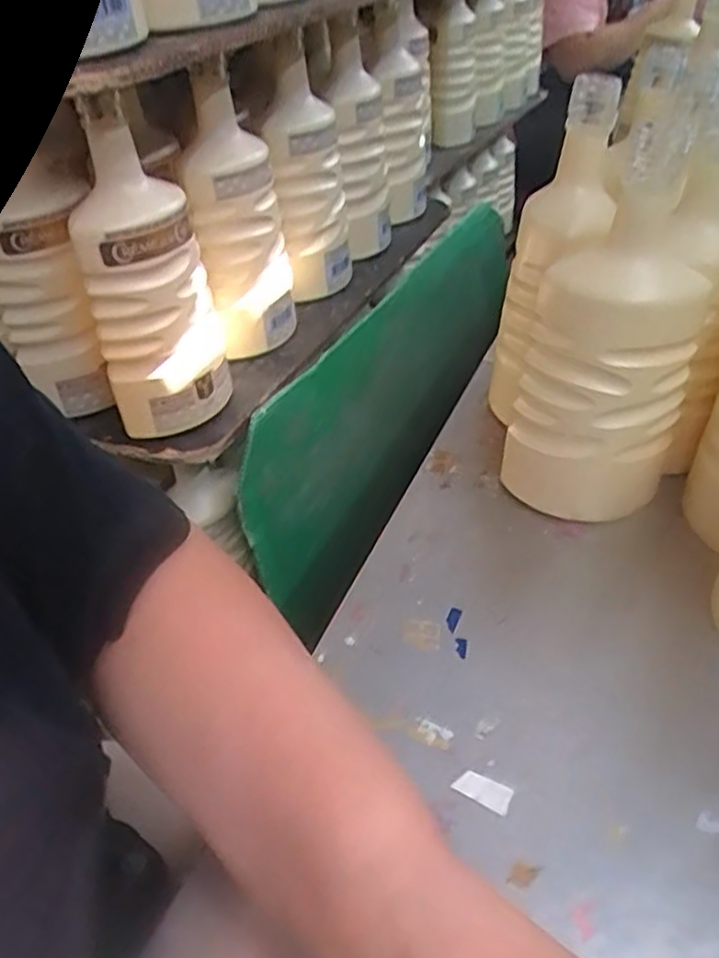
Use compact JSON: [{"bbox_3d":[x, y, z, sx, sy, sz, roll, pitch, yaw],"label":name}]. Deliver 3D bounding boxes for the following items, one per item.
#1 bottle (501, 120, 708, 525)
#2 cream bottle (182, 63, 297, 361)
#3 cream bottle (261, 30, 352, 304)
[{"bbox_3d":[0.160,-0.082,0.466,0.088,0.257,0.086,-24,45,-27],"label":"bottle"},{"bbox_3d":[-0.101,-0.211,0.605,0.067,0.212,0.065,-3,40,2],"label":"cream bottle"},{"bbox_3d":[-0.046,-0.278,0.685,0.064,0.211,0.072,-3,40,2],"label":"cream bottle"}]

